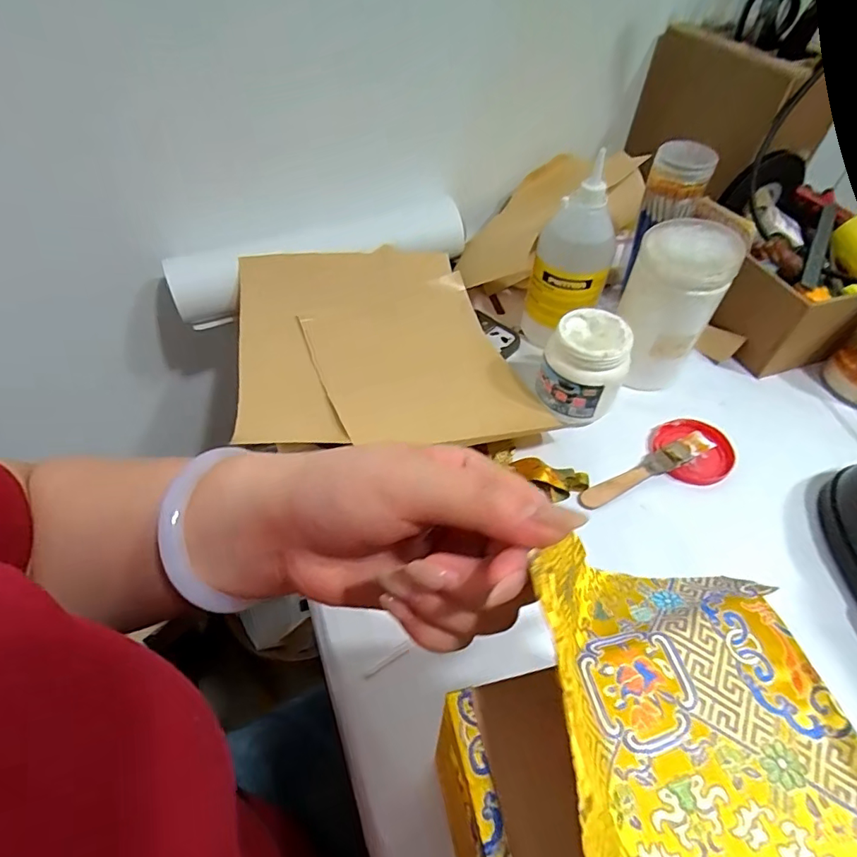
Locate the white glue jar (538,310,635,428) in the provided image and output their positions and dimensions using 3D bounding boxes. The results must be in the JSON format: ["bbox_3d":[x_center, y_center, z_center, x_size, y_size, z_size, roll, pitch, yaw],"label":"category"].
[{"bbox_3d":[0.150,-0.059,0.493,0.073,0.091,0.080,1,51,-1],"label":"white glue jar"}]

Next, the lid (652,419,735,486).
[{"bbox_3d":[0.253,0.019,0.485,0.069,0.013,0.068,1,51,-1],"label":"lid"}]

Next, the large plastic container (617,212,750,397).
[{"bbox_3d":[0.231,-0.114,0.505,0.079,0.151,0.084,26,55,18],"label":"large plastic container"}]

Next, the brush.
[{"bbox_3d":[0.200,0.037,0.468,0.136,0.016,0.021,-21,55,-18],"label":"brush"}]

